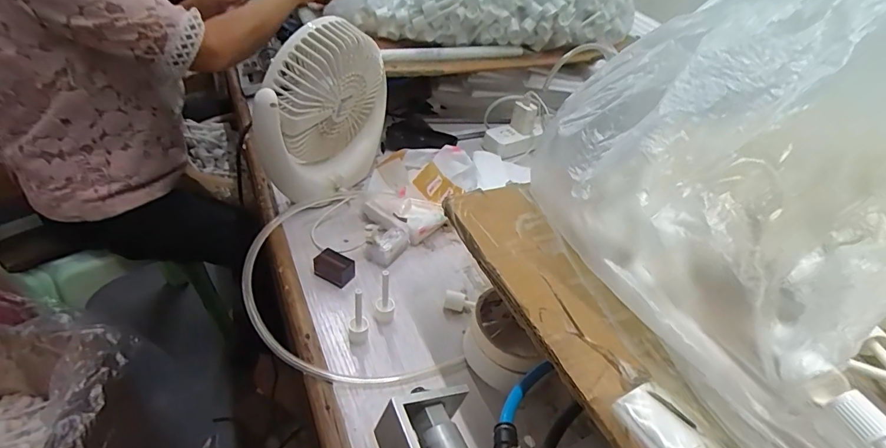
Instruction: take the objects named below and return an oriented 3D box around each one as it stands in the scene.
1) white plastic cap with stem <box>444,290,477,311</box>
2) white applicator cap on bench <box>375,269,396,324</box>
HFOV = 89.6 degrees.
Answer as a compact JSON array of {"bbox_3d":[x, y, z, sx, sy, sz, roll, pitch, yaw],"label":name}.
[{"bbox_3d":[0.017,0.083,0.466,0.033,0.017,0.014,15,41,12],"label":"white plastic cap with stem"},{"bbox_3d":[-0.057,0.074,0.439,0.020,0.056,0.019,3,40,-2],"label":"white applicator cap on bench"}]

